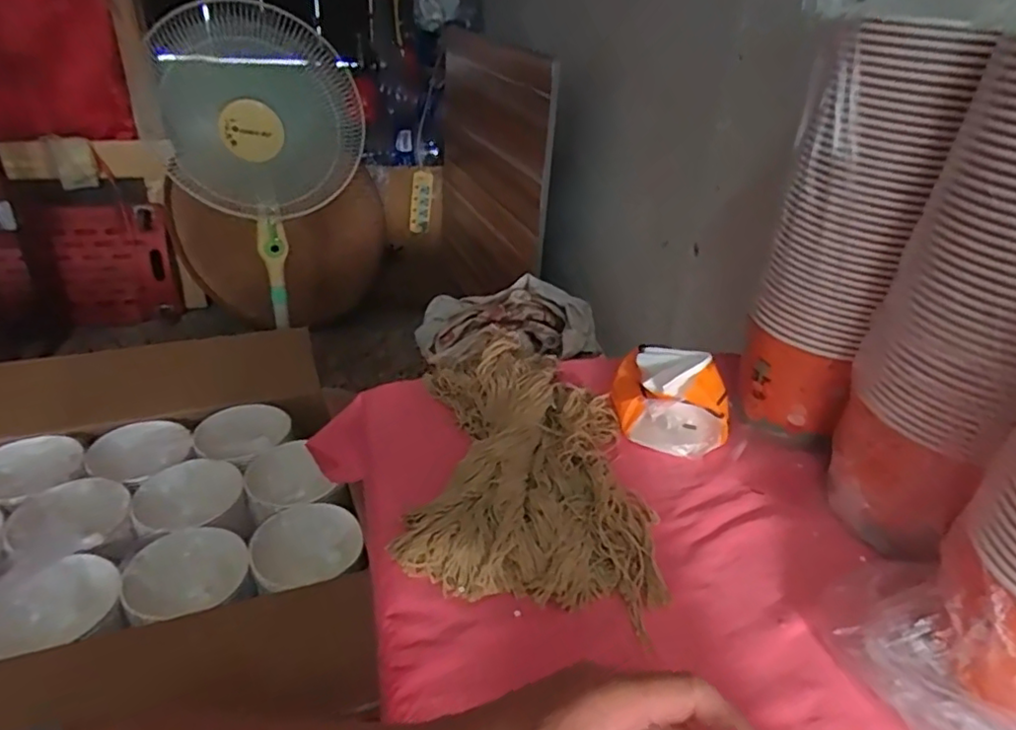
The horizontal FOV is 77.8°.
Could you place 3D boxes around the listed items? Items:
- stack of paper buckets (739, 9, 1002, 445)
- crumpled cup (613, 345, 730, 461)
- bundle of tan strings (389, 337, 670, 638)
[{"bbox_3d":[0.316,-0.100,0.631,0.104,0.411,0.093,12,32,12],"label":"stack of paper buckets"},{"bbox_3d":[0.185,0.027,0.726,0.113,0.080,0.146,3,33,0],"label":"crumpled cup"},{"bbox_3d":[0.021,0.086,0.648,0.235,0.056,0.341,4,33,1],"label":"bundle of tan strings"}]

